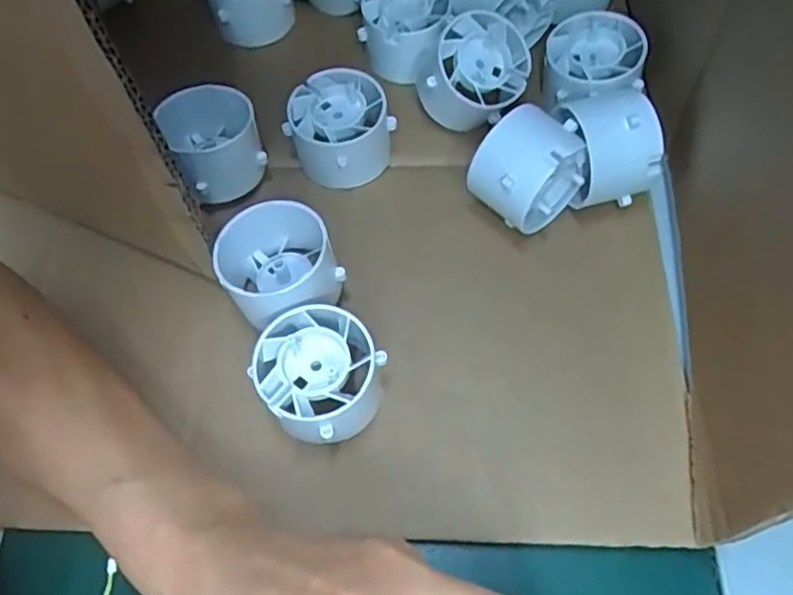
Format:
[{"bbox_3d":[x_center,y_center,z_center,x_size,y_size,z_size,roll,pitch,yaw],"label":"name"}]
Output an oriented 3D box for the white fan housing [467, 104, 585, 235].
[{"bbox_3d":[0.060,-0.056,0.302,0.040,0.052,0.036,-40,67,-19],"label":"white fan housing"}]

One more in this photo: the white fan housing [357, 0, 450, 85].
[{"bbox_3d":[0.004,-0.146,0.356,0.046,0.037,0.052,7,62,5],"label":"white fan housing"}]

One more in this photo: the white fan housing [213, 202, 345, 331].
[{"bbox_3d":[-0.051,-0.011,0.289,0.049,0.041,0.047,-1,61,1],"label":"white fan housing"}]

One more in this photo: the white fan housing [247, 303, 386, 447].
[{"bbox_3d":[-0.032,0.034,0.273,0.048,0.041,0.047,-1,61,1],"label":"white fan housing"}]

